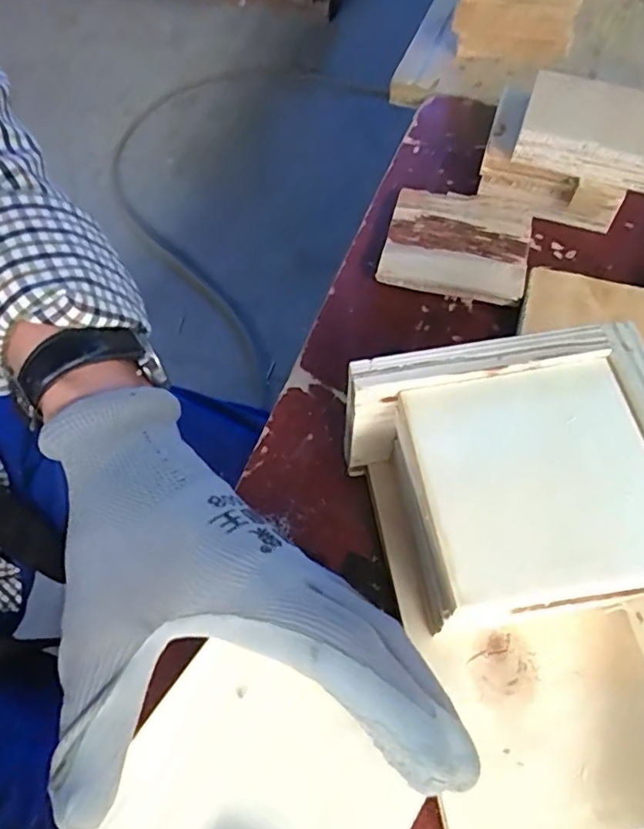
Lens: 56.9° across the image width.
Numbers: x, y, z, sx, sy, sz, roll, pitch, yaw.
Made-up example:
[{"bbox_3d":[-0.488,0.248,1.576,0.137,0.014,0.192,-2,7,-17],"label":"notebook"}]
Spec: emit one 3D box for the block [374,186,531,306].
[{"bbox_3d":[0.090,-0.113,0.397,0.090,0.016,0.082,13,63,10],"label":"block"}]

